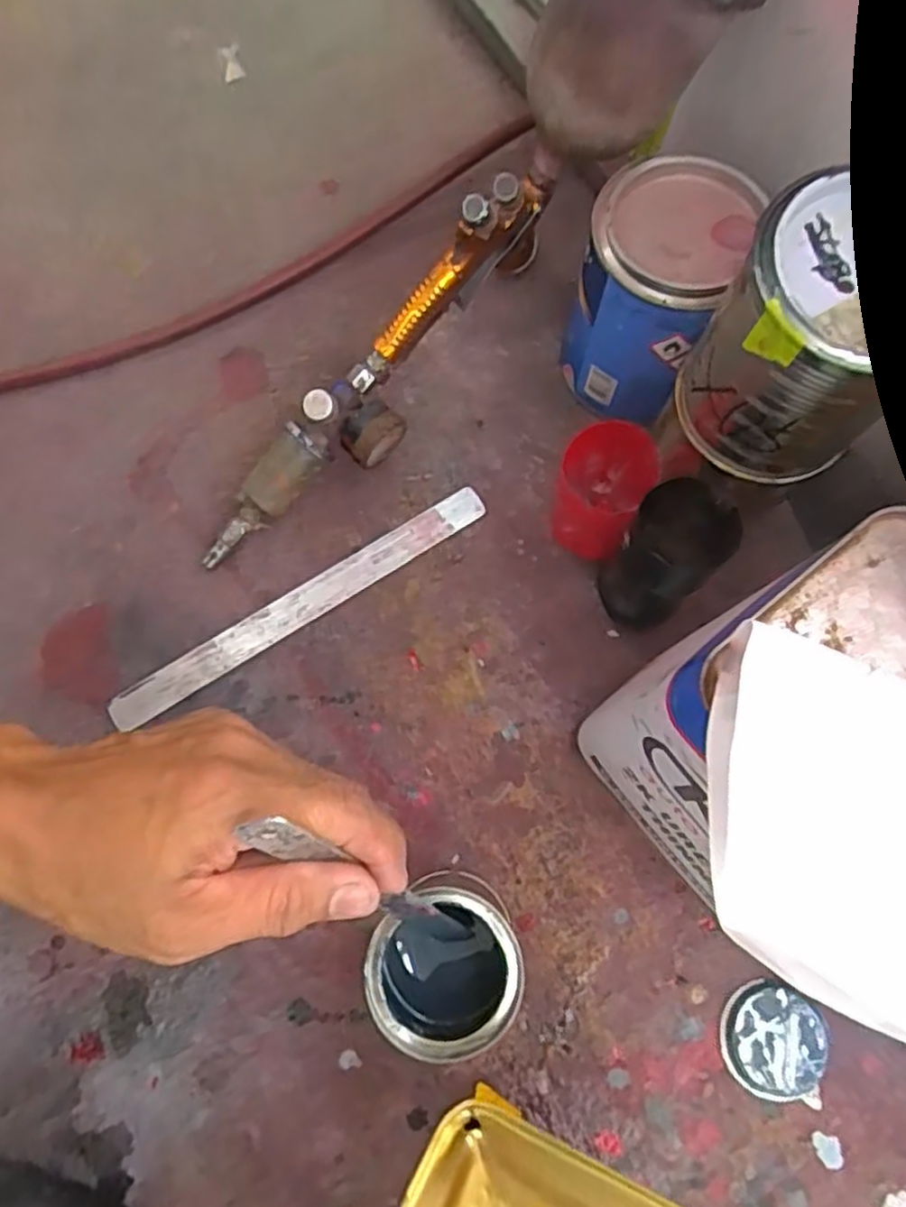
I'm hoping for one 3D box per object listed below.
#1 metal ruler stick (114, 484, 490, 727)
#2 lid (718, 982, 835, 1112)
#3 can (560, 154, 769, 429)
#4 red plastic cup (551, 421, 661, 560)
[{"bbox_3d":[-0.101,0.000,0.482,0.279,0.004,0.026,-32,78,-9],"label":"metal ruler stick"},{"bbox_3d":[0.188,0.254,0.411,0.058,0.015,0.059,0,75,-1],"label":"lid"},{"bbox_3d":[0.120,-0.193,0.462,0.083,0.133,0.104,9,75,2],"label":"can"},{"bbox_3d":[0.095,-0.071,0.450,0.056,0.104,0.053,0,75,-1],"label":"red plastic cup"}]

